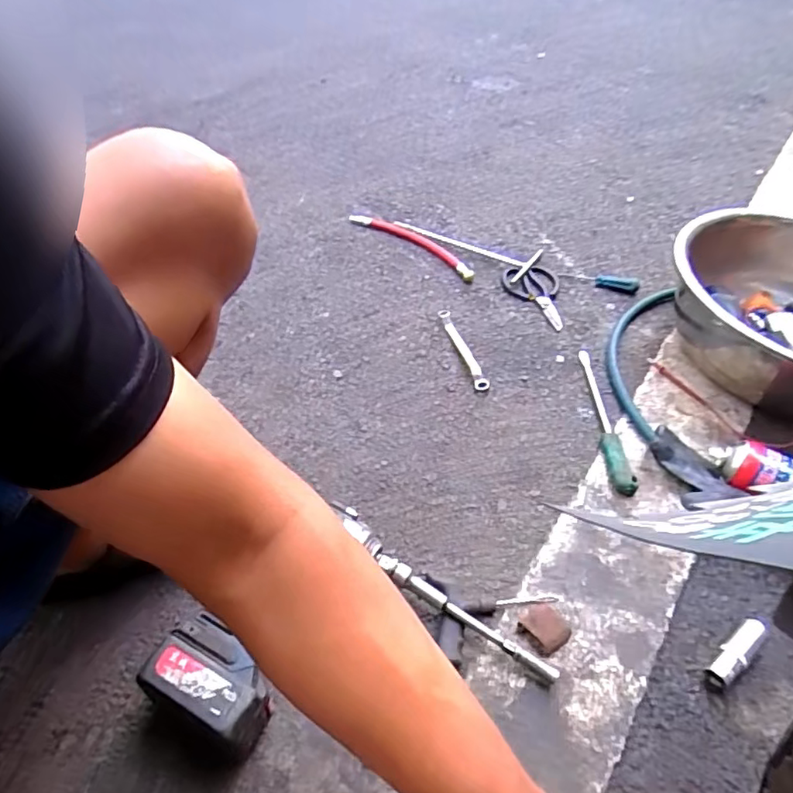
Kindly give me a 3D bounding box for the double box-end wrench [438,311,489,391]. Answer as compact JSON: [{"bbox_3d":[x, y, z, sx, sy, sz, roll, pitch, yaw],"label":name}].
[{"bbox_3d":[0.106,-0.083,0.916,0.024,0.015,0.203,-11,48,-13],"label":"double box-end wrench"}]

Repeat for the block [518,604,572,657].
[{"bbox_3d":[0.159,0.243,0.592,0.045,0.020,0.046,-31,55,-27],"label":"block"}]

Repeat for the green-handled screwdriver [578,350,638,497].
[{"bbox_3d":[0.295,0.026,0.801,0.028,0.021,0.266,2,47,0],"label":"green-handled screwdriver"}]

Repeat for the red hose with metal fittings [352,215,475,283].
[{"bbox_3d":[0.039,-0.311,1.133,0.311,0.015,0.060,33,54,25],"label":"red hose with metal fittings"}]

